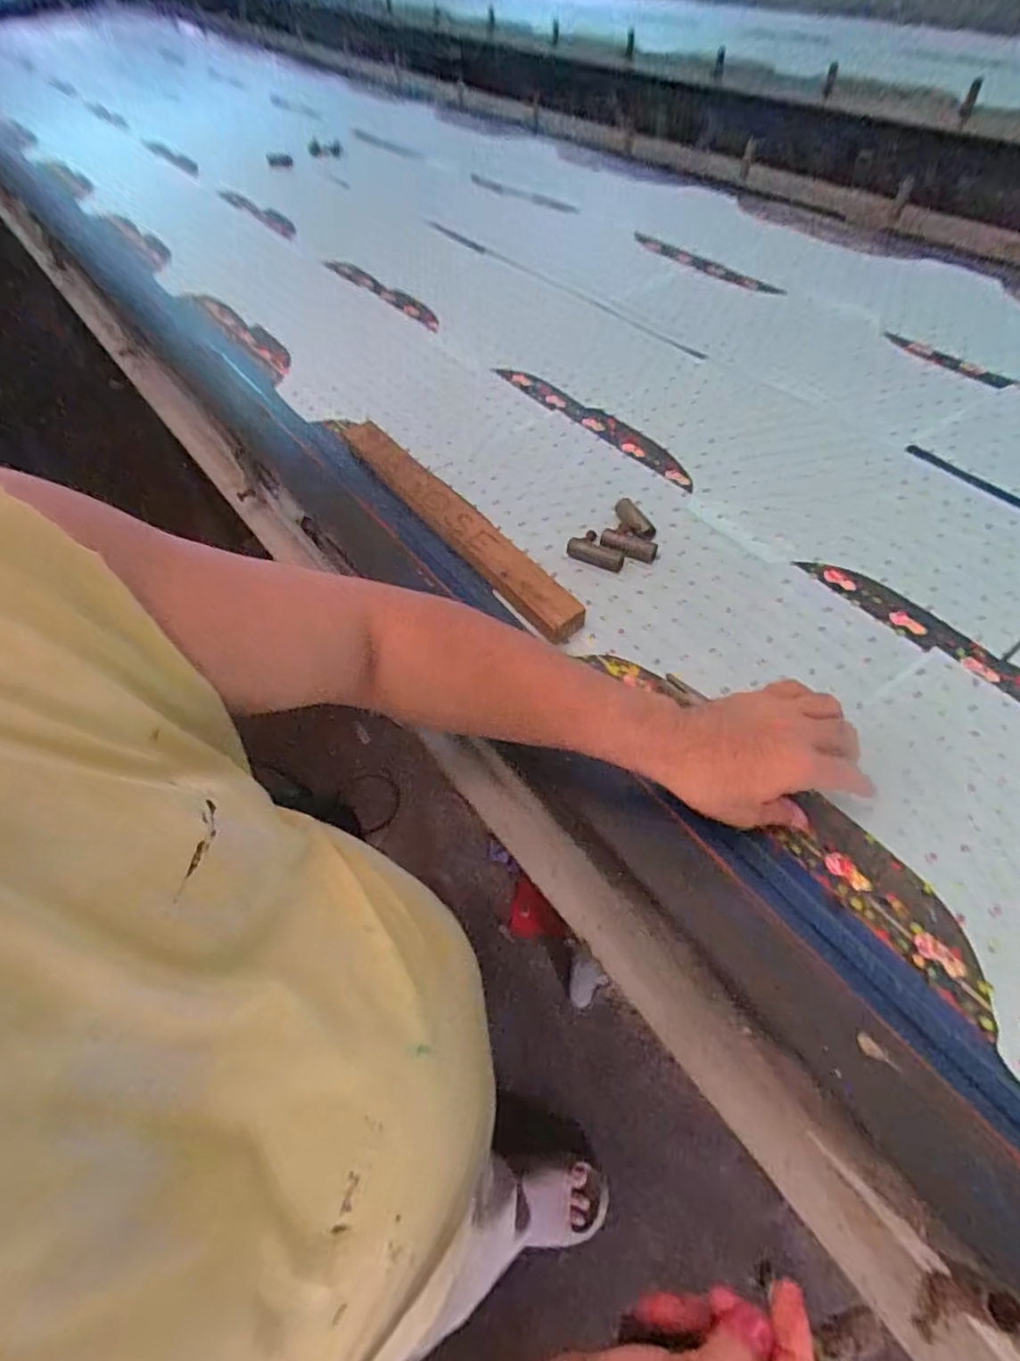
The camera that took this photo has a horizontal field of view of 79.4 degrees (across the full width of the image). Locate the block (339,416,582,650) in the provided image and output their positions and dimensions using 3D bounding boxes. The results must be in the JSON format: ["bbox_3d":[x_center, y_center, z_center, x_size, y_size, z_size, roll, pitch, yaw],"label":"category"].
[{"bbox_3d":[-0.076,-0.194,0.720,0.056,0.041,0.452,-35,60,-18],"label":"block"}]

